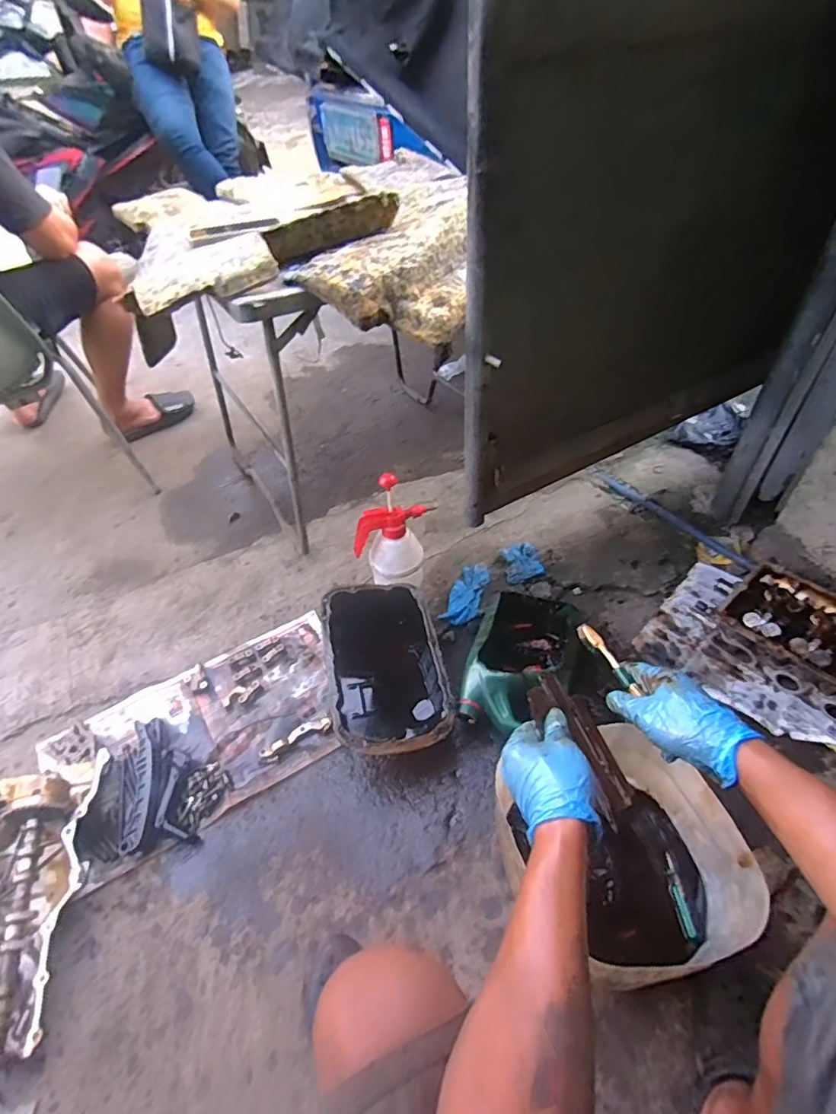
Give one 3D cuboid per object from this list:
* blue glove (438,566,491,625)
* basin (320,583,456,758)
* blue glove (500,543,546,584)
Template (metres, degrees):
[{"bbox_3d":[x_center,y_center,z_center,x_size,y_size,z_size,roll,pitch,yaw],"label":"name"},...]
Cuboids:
[{"bbox_3d":[0.112,0.086,1.222,0.072,0.015,0.176,16,50,15],"label":"blue glove"},{"bbox_3d":[-0.061,0.207,1.001,0.204,0.108,0.327,-11,47,-7],"label":"basin"},{"bbox_3d":[0.249,0.013,1.279,0.097,0.034,0.092,-18,49,-15],"label":"blue glove"}]

